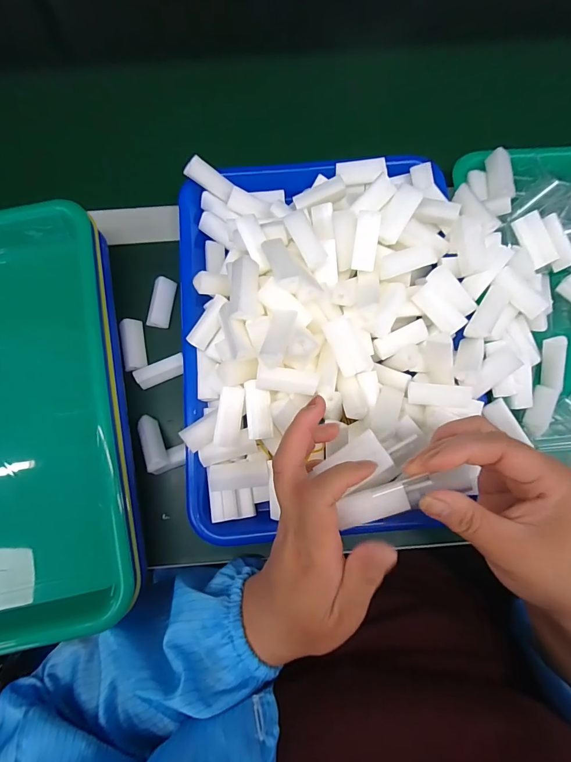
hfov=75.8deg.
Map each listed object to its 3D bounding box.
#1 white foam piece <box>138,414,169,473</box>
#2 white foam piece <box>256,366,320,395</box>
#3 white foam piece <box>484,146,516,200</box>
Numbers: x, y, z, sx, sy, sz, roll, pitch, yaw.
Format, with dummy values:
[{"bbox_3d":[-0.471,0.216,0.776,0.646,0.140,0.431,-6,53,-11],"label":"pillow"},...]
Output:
[{"bbox_3d":[-0.113,0.052,0.308,0.016,0.015,0.050,-23,59,-4],"label":"white foam piece"},{"bbox_3d":[0.002,-0.001,0.278,0.045,0.010,0.020,9,118,-11],"label":"white foam piece"},{"bbox_3d":[0.199,-0.191,0.339,0.021,0.012,0.046,1,79,1],"label":"white foam piece"}]

